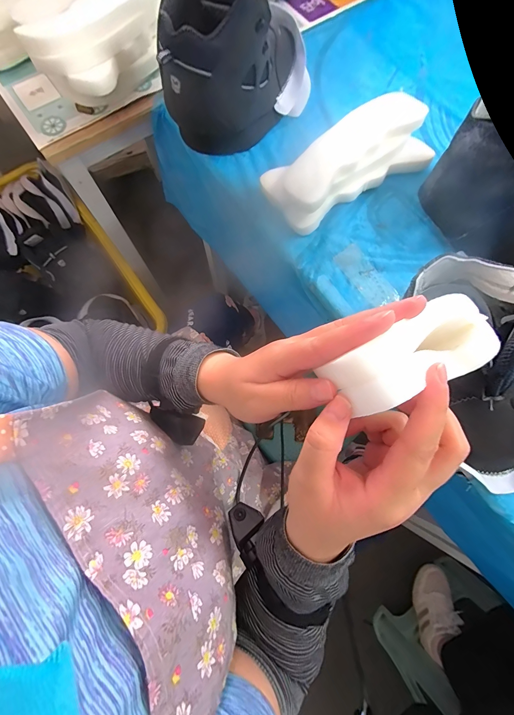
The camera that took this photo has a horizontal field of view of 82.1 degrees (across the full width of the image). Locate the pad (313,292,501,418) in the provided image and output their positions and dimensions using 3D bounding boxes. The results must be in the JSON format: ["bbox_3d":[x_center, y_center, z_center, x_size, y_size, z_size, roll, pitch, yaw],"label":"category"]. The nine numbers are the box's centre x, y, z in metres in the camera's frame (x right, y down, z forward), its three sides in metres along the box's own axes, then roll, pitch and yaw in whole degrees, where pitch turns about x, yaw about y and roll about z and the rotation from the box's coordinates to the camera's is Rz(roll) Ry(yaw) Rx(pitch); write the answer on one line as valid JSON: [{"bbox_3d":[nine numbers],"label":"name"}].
[{"bbox_3d":[0.100,-0.002,0.180,0.115,0.034,0.053,-21,75,-25],"label":"pad"}]

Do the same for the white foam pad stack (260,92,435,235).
[{"bbox_3d":[0.145,-0.301,0.459,0.270,0.058,0.109,-32,78,-9],"label":"white foam pad stack"}]

